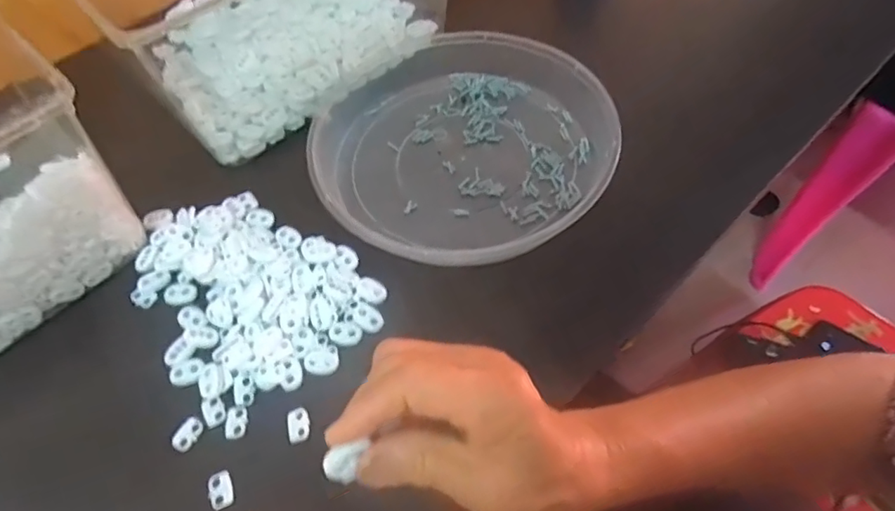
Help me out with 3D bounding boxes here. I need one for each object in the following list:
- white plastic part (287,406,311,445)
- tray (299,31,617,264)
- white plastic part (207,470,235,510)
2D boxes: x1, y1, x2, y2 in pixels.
[{"bbox_3d":[-0.091,0.104,0.334,0.013,0.004,0.021,-14,57,-6],"label":"white plastic part"},{"bbox_3d":[0.012,-0.105,0.450,0.234,0.045,0.224,-1,57,2],"label":"tray"},{"bbox_3d":[-0.132,0.137,0.318,0.013,0.004,0.021,-23,59,-12],"label":"white plastic part"}]

